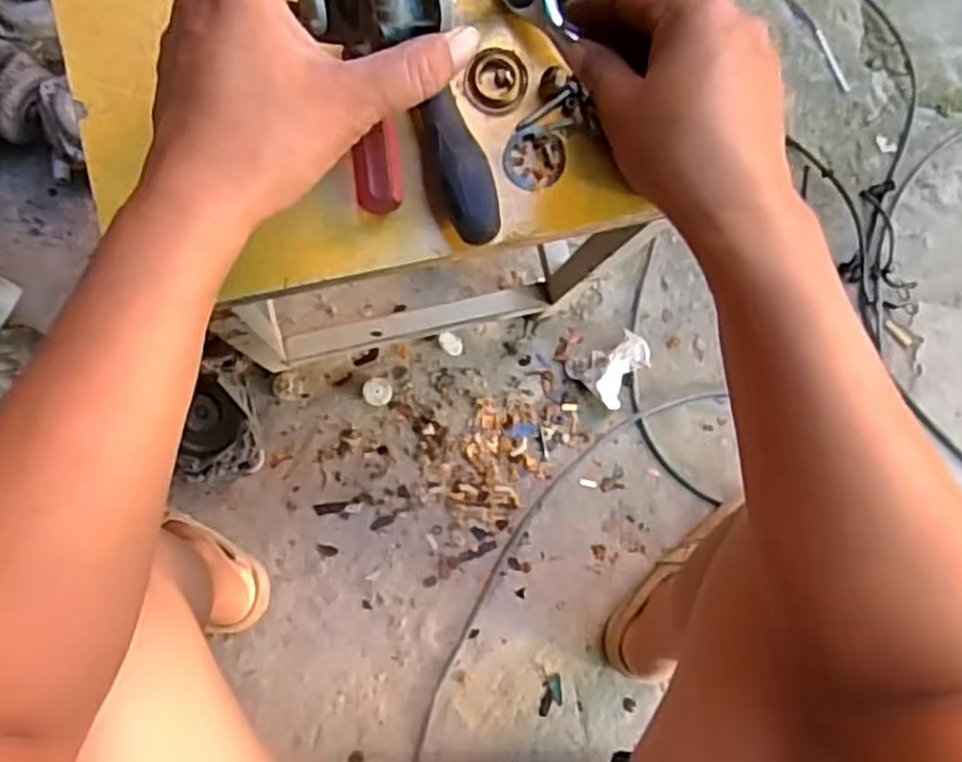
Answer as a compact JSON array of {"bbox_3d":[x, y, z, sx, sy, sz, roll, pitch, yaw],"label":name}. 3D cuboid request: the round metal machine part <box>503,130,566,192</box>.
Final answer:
[{"bbox_3d":[0.028,-0.116,0.403,0.032,0.007,0.031,1,81,-4],"label":"round metal machine part"}]

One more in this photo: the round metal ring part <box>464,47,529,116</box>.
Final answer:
[{"bbox_3d":[0.008,-0.158,0.403,0.032,0.011,0.032,1,81,-4],"label":"round metal ring part"}]

